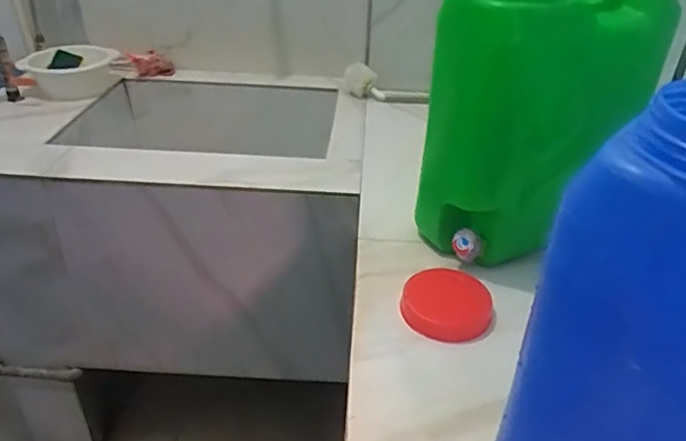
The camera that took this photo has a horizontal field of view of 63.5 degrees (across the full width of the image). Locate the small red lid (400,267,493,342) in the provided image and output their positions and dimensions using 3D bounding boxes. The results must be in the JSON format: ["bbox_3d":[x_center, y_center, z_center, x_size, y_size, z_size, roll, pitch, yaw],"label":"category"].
[{"bbox_3d":[0.145,0.112,0.767,0.117,0.021,0.127,1,33,-1],"label":"small red lid"}]

